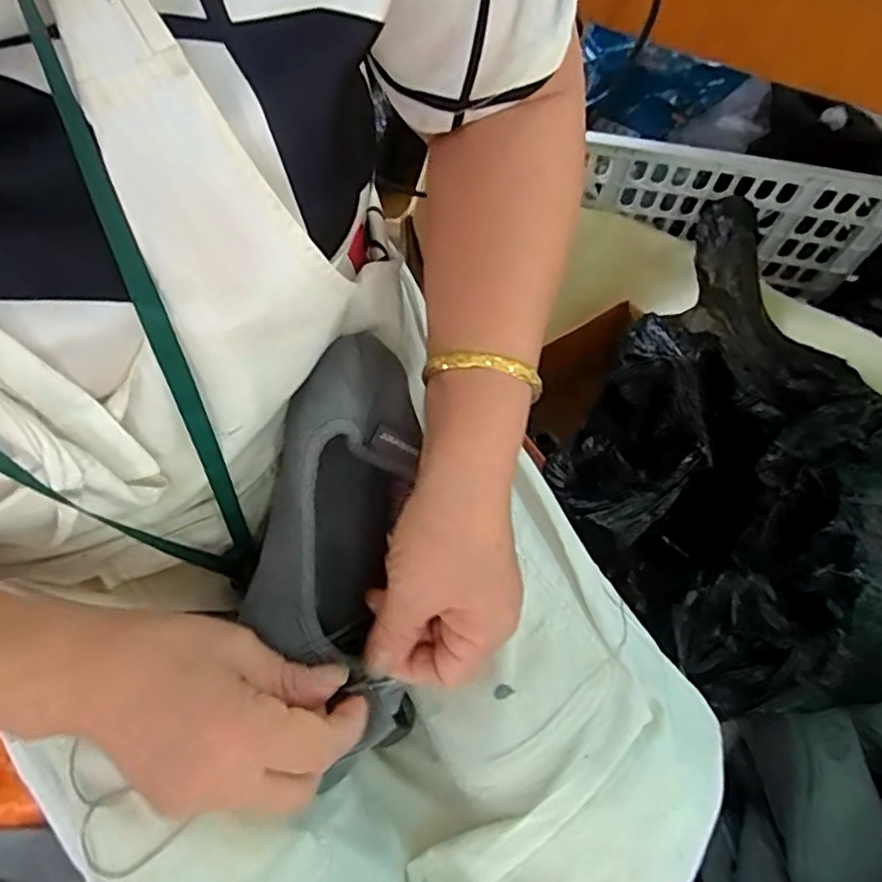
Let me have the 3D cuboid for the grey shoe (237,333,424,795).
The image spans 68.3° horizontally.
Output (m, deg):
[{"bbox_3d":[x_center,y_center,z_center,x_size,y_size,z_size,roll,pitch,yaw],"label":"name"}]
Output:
[{"bbox_3d":[-0.054,0.049,0.341,0.081,0.078,0.207,4,82,0],"label":"grey shoe"}]

